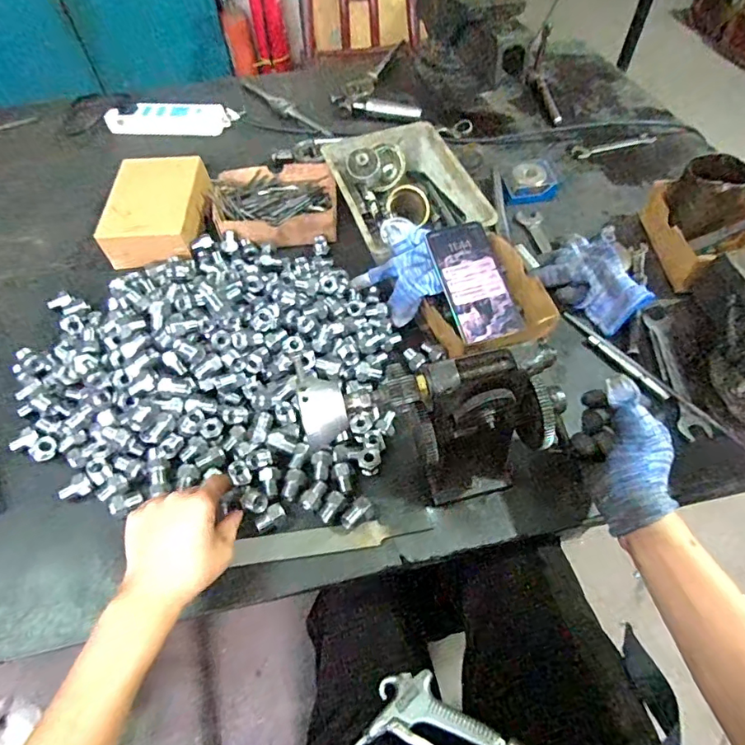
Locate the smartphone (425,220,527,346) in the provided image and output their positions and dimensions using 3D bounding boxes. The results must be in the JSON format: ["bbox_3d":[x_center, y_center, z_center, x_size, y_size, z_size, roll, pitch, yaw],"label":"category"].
[{"bbox_3d":[0.125,-0.110,0.583,0.086,0.010,0.152,-16,73,-7],"label":"smartphone"}]

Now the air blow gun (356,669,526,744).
[{"bbox_3d":[0.048,0.357,0.473,0.241,0.024,0.109,-7,54,15],"label":"air blow gun"}]

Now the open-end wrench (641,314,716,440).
[{"bbox_3d":[0.347,0.001,0.560,0.031,0.011,0.165,1,56,2],"label":"open-end wrench"}]

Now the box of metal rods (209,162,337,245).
[{"bbox_3d":[-0.139,-0.245,0.709,0.177,0.040,0.142,-5,56,-2],"label":"box of metal rods"}]

